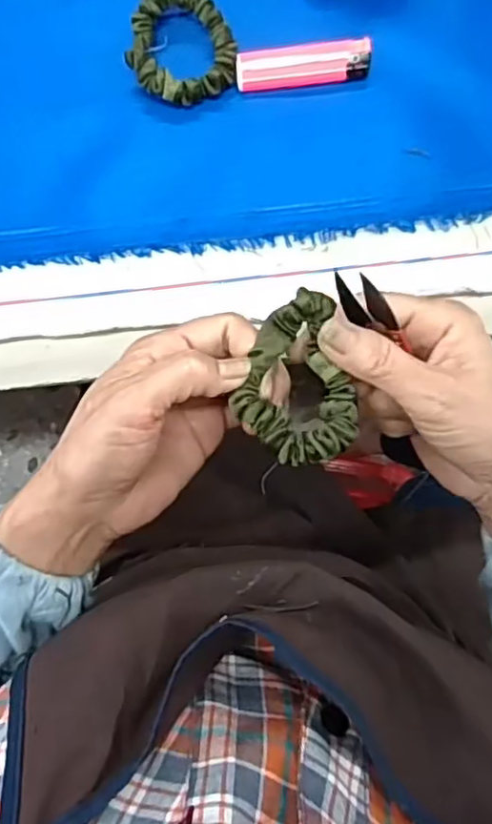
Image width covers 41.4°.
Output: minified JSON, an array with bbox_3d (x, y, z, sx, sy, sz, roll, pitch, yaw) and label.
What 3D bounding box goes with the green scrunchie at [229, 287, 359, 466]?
[{"bbox_3d":[0.019,-0.013,0.278,0.049,0.020,0.069,-11,82,1],"label":"green scrunchie"}]

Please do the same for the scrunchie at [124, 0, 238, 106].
[{"bbox_3d":[-0.040,-0.218,0.392,0.062,0.024,0.065,0,85,1],"label":"scrunchie"}]

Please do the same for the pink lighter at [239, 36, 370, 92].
[{"bbox_3d":[0.035,-0.207,0.389,0.079,0.011,0.022,-7,85,1],"label":"pink lighter"}]

